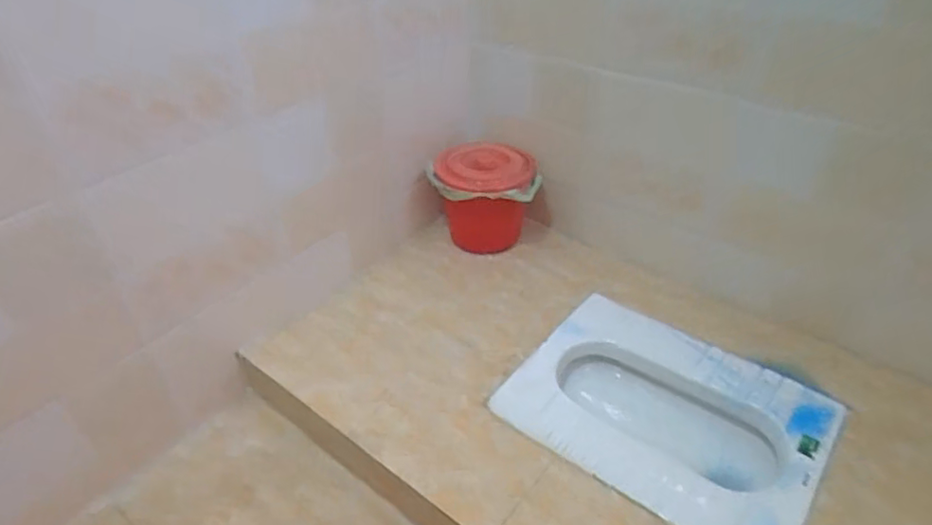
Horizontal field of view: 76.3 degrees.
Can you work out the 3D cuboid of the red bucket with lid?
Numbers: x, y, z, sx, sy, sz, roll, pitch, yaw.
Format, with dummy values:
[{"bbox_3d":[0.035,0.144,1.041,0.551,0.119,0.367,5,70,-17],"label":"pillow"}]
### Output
[{"bbox_3d":[0.046,-0.144,1.397,0.231,0.206,0.210,0,38,0],"label":"red bucket with lid"}]

